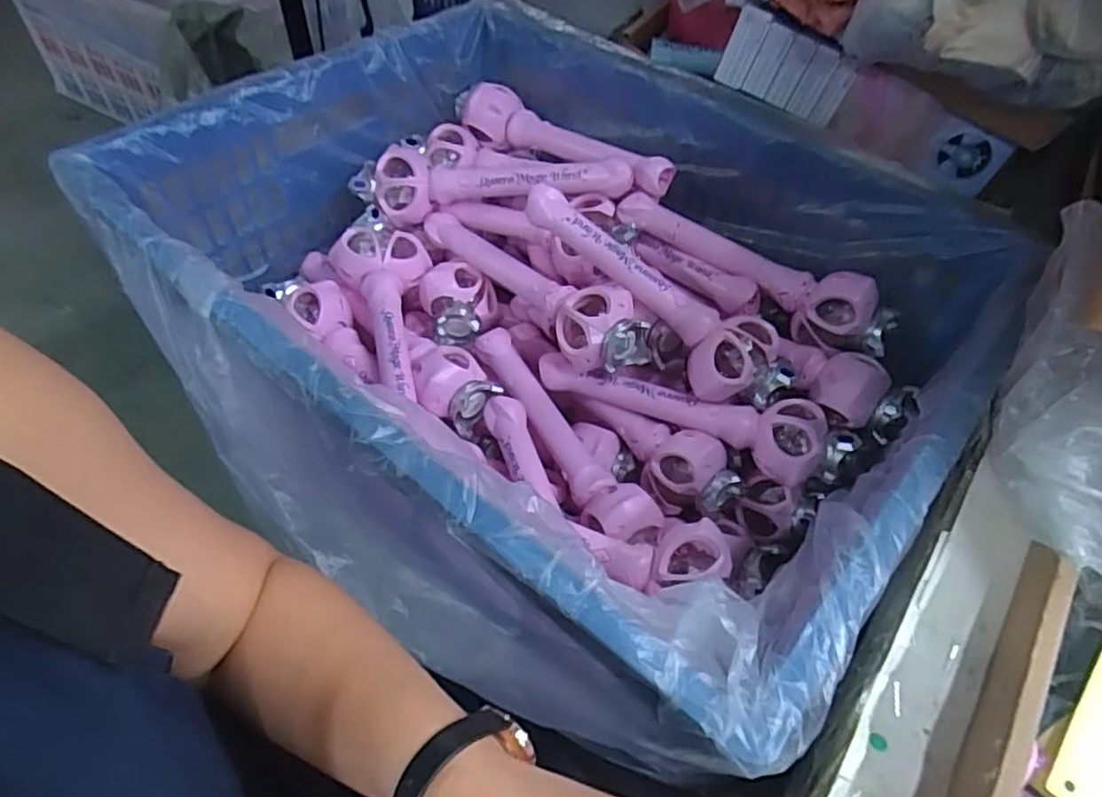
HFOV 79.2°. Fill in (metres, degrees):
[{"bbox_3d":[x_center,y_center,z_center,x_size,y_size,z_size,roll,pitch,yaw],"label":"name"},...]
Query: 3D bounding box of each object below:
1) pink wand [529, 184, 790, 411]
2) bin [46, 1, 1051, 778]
[{"bbox_3d":[0.114,-0.116,0.760,0.359,0.071,0.081,39,57,2],"label":"pink wand"},{"bbox_3d":[-0.012,-0.092,0.736,0.794,0.318,0.647,33,56,21],"label":"bin"}]

